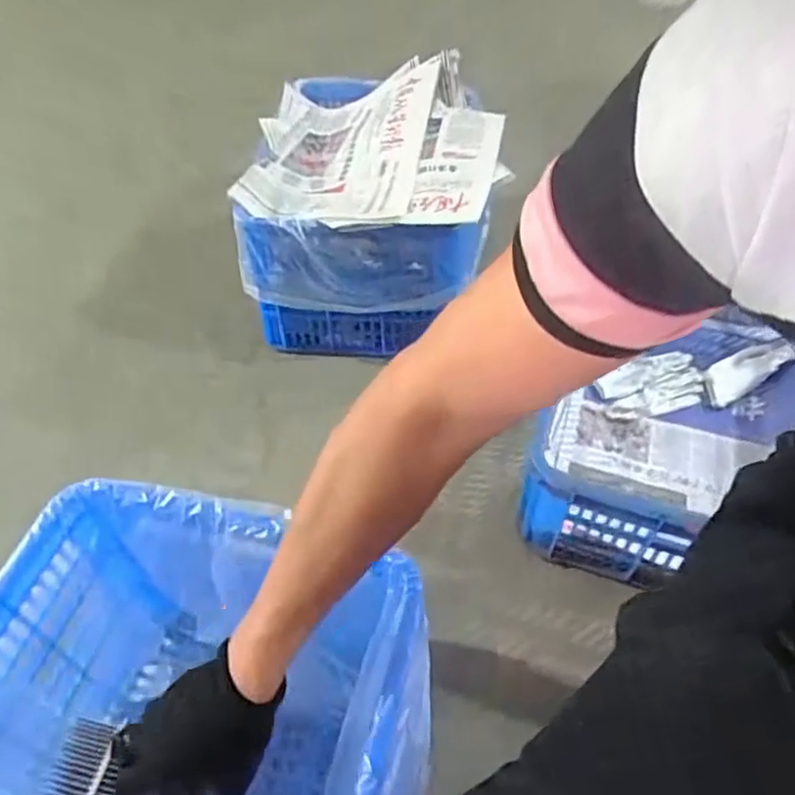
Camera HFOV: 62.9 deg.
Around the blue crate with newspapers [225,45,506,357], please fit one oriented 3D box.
[{"bbox_3d":[-0.036,-0.342,1.142,0.388,0.327,0.494,2,47,2],"label":"blue crate with newspapers"}]

